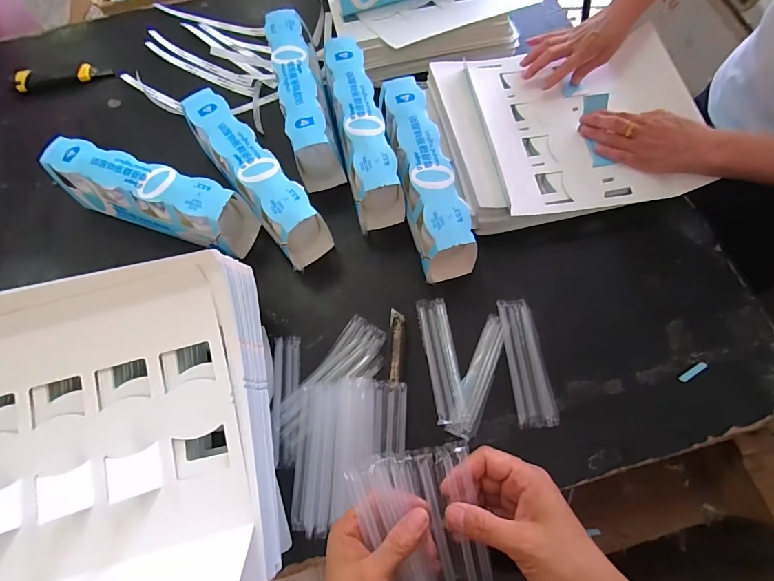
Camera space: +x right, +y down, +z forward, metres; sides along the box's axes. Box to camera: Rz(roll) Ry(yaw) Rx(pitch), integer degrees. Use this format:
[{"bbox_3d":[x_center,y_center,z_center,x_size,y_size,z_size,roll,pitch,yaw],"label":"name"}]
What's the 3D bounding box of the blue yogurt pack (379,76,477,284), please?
[{"bbox_3d":[0.051,-0.155,0.545,0.071,0.094,0.274,-14,69,-3],"label":"blue yogurt pack"}]

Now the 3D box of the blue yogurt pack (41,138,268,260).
[{"bbox_3d":[-0.327,-0.125,0.552,0.272,0.098,0.074,15,70,8],"label":"blue yogurt pack"}]

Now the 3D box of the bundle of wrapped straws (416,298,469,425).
[{"bbox_3d":[0.068,0.085,0.500,0.037,0.009,0.157,-8,69,-1],"label":"bundle of wrapped straws"}]

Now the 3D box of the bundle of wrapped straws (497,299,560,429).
[{"bbox_3d":[0.175,0.088,0.497,0.047,0.009,0.156,-5,69,0],"label":"bundle of wrapped straws"}]

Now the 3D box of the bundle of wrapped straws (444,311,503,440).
[{"bbox_3d":[0.115,0.104,0.493,0.031,0.009,0.155,21,71,10],"label":"bundle of wrapped straws"}]

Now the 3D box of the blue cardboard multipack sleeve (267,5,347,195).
[{"bbox_3d":[-0.127,-0.295,0.607,0.062,0.097,0.262,-13,69,-3],"label":"blue cardboard multipack sleeve"}]

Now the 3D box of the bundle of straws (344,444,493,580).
[{"bbox_3d":[0.032,0.199,0.303,0.086,0.012,0.150,-16,87,-4],"label":"bundle of straws"}]

